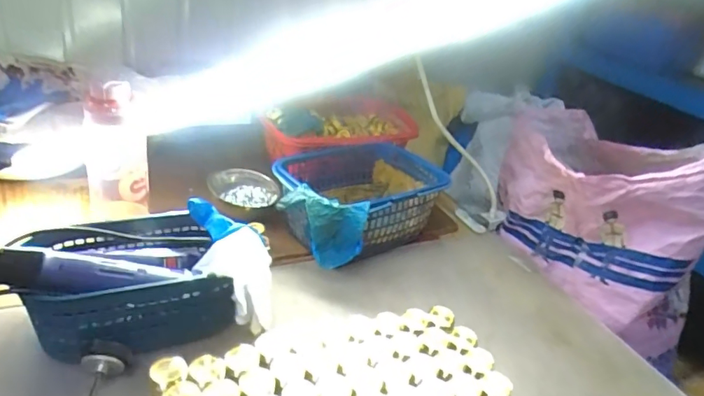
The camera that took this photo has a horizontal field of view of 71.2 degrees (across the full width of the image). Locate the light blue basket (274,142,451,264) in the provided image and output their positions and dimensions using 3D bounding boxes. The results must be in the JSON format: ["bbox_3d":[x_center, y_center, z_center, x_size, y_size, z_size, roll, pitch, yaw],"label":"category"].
[{"bbox_3d":[0.018,0.004,0.781,0.273,0.114,0.195,-14,38,-36],"label":"light blue basket"}]

